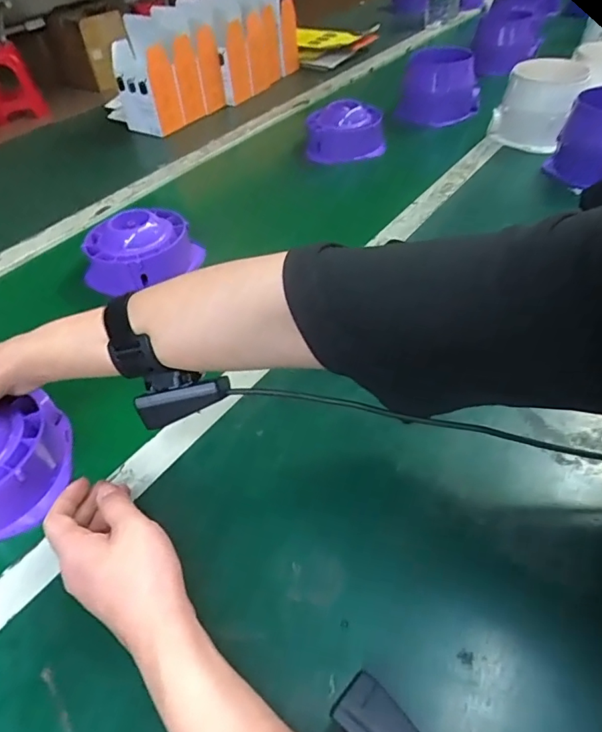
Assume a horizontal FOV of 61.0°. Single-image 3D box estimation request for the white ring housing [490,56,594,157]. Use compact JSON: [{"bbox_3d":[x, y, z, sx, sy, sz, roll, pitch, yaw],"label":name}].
[{"bbox_3d":[0.385,-0.422,0.833,0.130,0.105,0.129,19,49,24],"label":"white ring housing"}]

